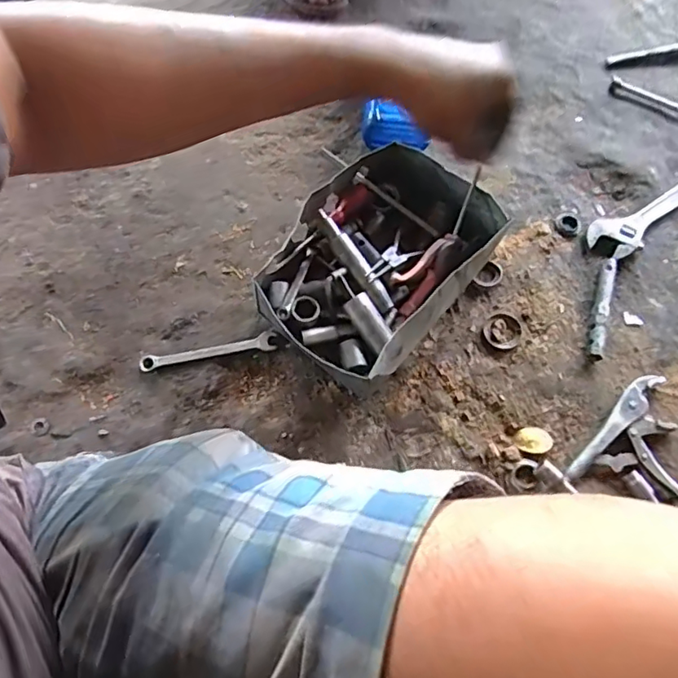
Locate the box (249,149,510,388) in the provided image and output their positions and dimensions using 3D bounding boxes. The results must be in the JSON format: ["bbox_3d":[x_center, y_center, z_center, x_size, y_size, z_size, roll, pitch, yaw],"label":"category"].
[{"bbox_3d":[0.050,-0.110,0.758,0.223,0.096,0.312,37,71,13],"label":"box"}]

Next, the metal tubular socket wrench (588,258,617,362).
[{"bbox_3d":[0.372,-0.044,0.784,0.021,0.016,0.163,17,68,5],"label":"metal tubular socket wrench"}]

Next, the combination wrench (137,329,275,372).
[{"bbox_3d":[-0.175,0.019,0.747,0.183,0.011,0.026,-11,68,-7],"label":"combination wrench"}]

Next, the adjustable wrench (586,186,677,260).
[{"bbox_3d":[0.511,-0.203,0.852,0.284,0.024,0.068,-26,70,-12],"label":"adjustable wrench"}]

